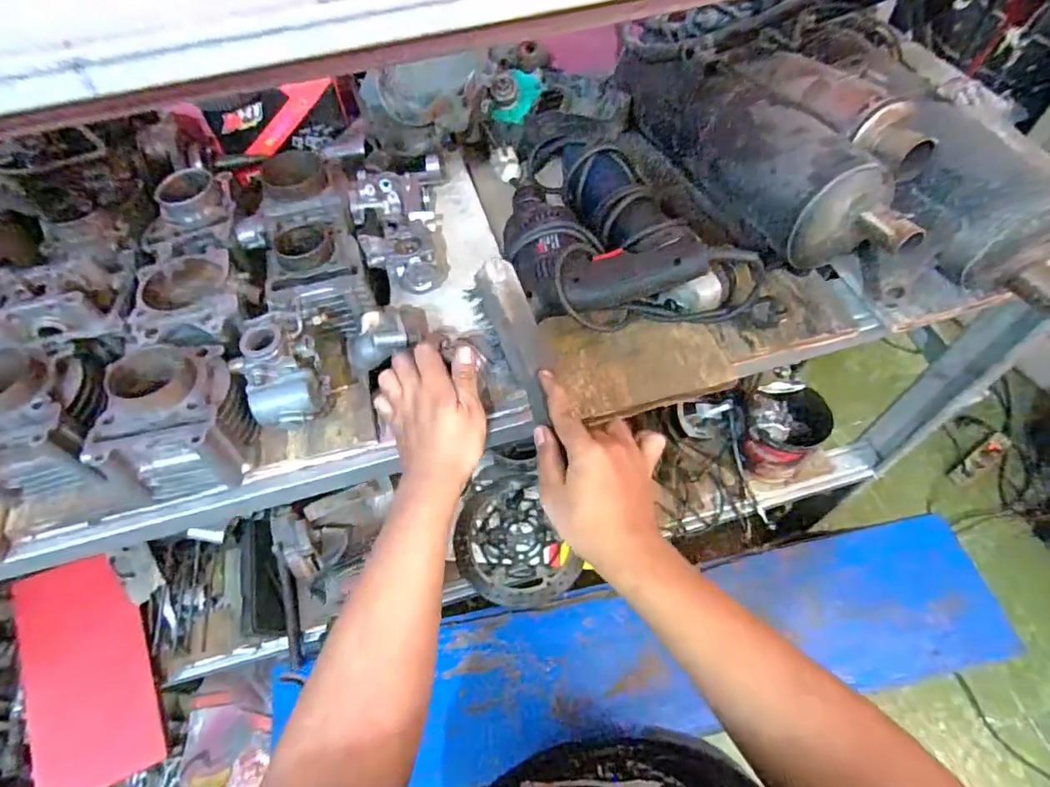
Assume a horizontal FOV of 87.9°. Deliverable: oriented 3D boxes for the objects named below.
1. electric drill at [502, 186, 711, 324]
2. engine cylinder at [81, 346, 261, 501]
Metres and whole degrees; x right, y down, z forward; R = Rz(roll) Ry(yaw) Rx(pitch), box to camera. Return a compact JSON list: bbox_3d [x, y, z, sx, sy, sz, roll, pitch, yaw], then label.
[{"bbox_3d":[0.058,-0.173,0.574,0.161,0.079,0.236,-15,59,-6],"label":"electric drill"},{"bbox_3d":[-0.308,0.024,0.489,0.105,0.077,0.119,-11,59,-4],"label":"engine cylinder"}]

